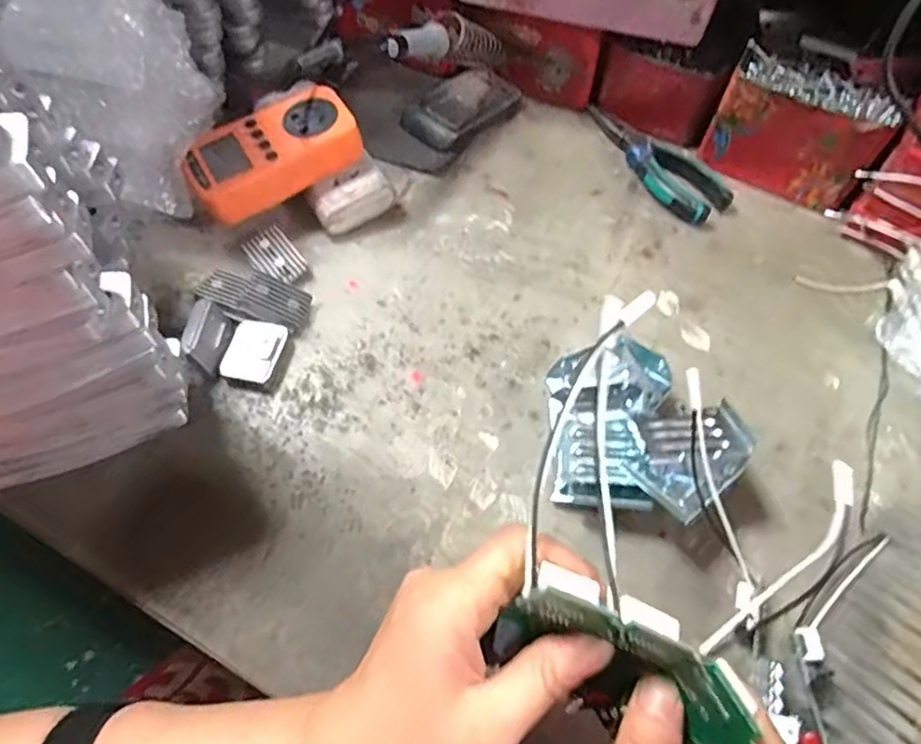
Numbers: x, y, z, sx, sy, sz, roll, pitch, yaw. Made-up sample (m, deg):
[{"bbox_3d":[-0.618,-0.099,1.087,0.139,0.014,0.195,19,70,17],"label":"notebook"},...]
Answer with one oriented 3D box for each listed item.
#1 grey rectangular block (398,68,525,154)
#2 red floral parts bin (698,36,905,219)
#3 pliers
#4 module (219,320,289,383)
[{"bbox_3d":[0.003,-0.245,0.566,0.112,0.017,0.066,-35,66,-21],"label":"grey rectangular block"},{"bbox_3d":[0.279,-0.200,0.514,0.129,0.080,0.066,32,63,16],"label":"red floral parts bin"},{"bbox_3d":[0.168,-0.193,0.540,0.062,0.018,0.161,-31,65,-19],"label":"pliers"},{"bbox_3d":[-0.141,-0.012,0.418,0.034,0.017,0.045,14,60,6],"label":"module"}]

